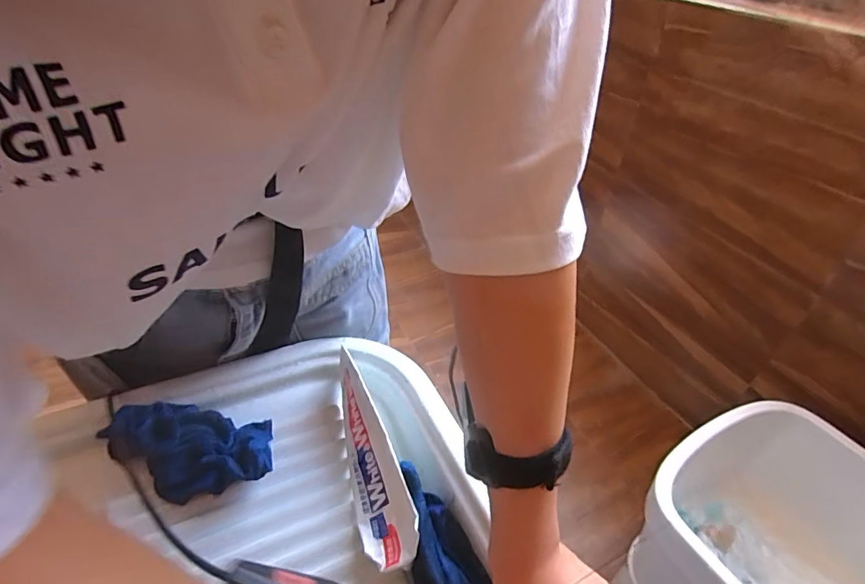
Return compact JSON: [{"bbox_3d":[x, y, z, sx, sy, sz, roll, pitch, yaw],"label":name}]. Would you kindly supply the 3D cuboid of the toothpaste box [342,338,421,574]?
[{"bbox_3d":[-0.058,0.140,0.405,0.043,0.055,0.185,-12,54,-18],"label":"toothpaste box"}]

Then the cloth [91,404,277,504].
[{"bbox_3d":[-0.199,0.127,0.390,0.124,0.058,0.082,-2,40,-7],"label":"cloth"}]

